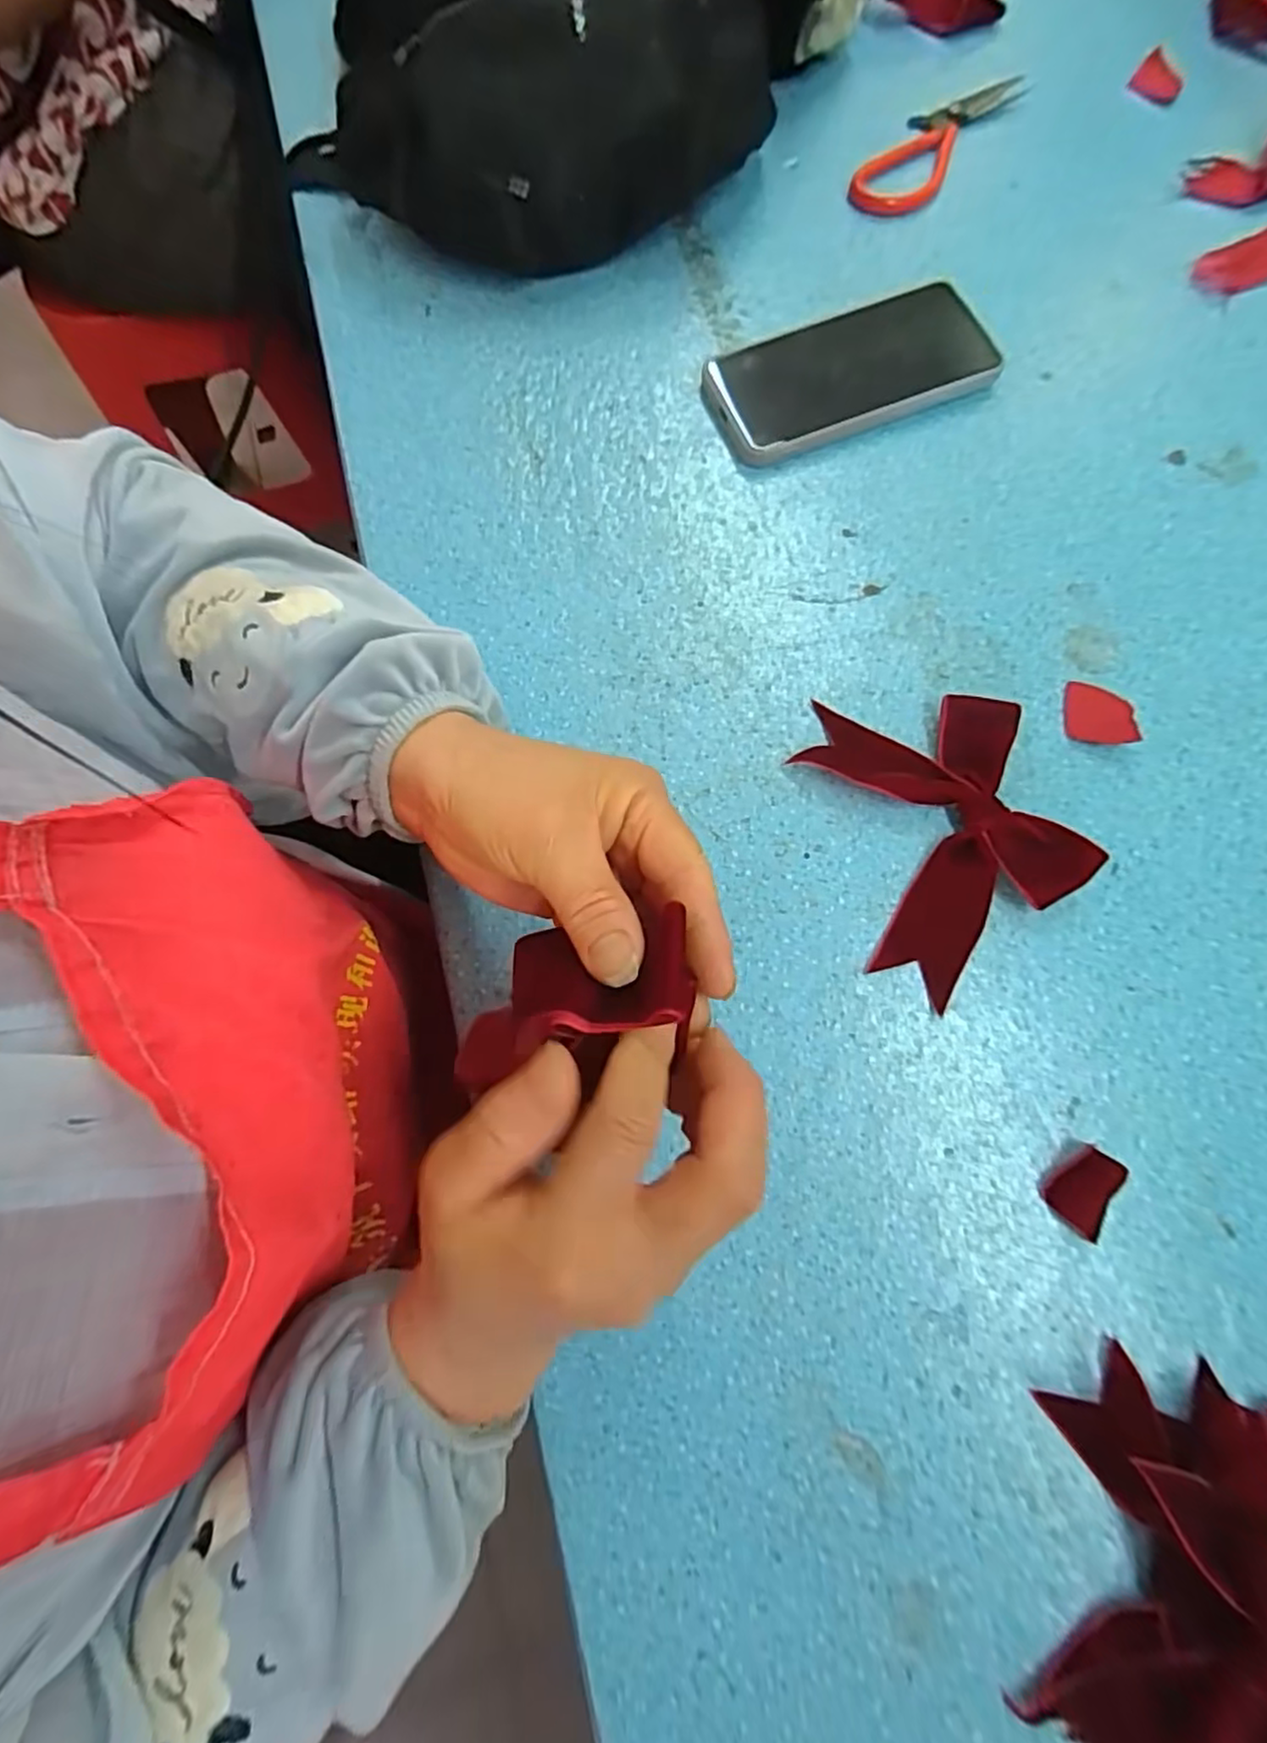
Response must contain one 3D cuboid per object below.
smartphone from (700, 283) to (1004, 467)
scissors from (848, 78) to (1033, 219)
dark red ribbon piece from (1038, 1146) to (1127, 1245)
[{"bbox_3d":[0.126,-0.291,0.396,0.159,0.017,0.077,-18,76,-4],"label":"smartphone"},{"bbox_3d":[0.201,-0.484,0.449,0.046,0.005,0.157,38,79,10],"label":"scissors"},{"bbox_3d":[0.194,0.135,0.290,0.025,0.007,0.034,39,79,10],"label":"dark red ribbon piece"}]

